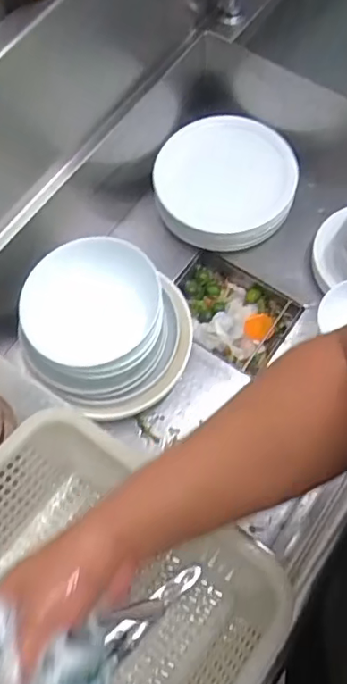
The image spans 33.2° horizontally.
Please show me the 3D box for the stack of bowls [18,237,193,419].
[{"bbox_3d":[-0.095,-0.019,0.820,0.241,0.168,0.211,-8,67,-1],"label":"stack of bowls"}]

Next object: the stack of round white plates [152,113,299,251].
[{"bbox_3d":[0.085,-0.270,0.982,0.232,0.094,0.215,-6,67,0],"label":"stack of round white plates"}]

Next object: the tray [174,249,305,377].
[{"bbox_3d":[0.087,-0.049,0.989,0.214,0.060,0.152,31,72,15],"label":"tray"}]

